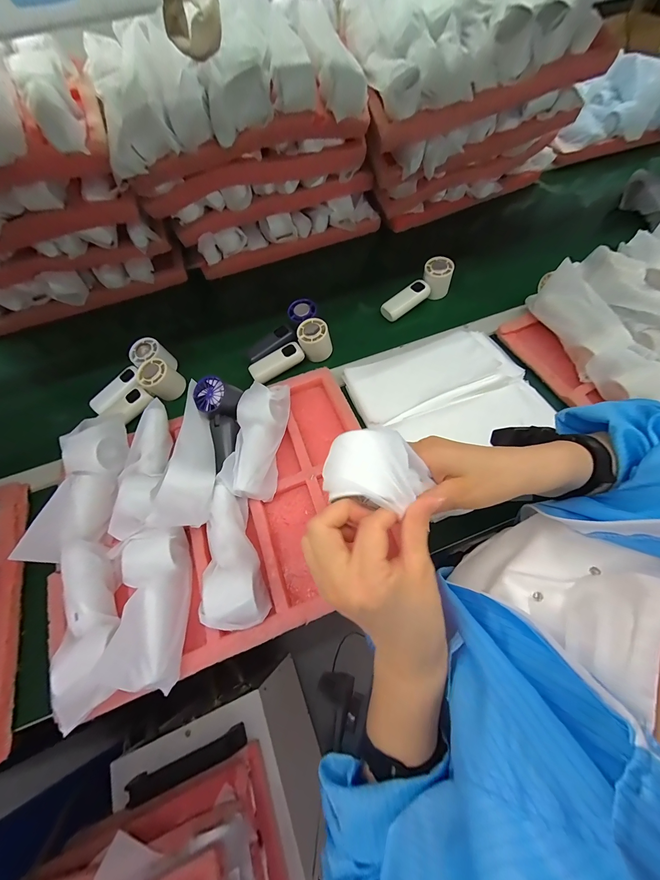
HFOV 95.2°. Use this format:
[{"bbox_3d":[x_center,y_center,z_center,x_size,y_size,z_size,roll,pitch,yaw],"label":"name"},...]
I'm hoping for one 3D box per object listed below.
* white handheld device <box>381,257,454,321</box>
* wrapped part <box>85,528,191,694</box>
[{"bbox_3d":[0.170,-0.283,0.576,0.146,0.057,0.051,-39,68,-15],"label":"white handheld device"},{"bbox_3d":[-0.198,0.176,0.325,0.059,0.066,0.156,-10,64,-1],"label":"wrapped part"}]

